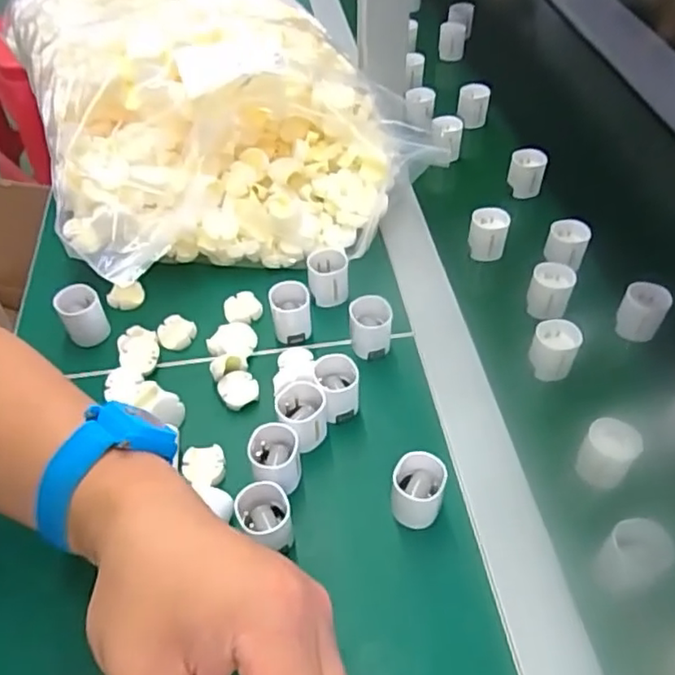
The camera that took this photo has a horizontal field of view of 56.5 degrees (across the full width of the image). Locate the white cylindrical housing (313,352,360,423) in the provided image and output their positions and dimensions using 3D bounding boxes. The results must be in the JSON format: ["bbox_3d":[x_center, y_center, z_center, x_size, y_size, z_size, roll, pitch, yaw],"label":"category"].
[{"bbox_3d":[0.001,0.034,0.406,0.026,0.036,0.030,-13,50,-9],"label":"white cylindrical housing"}]

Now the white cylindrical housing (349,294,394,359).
[{"bbox_3d":[0.023,-0.005,0.445,0.028,0.038,0.031,-3,49,0],"label":"white cylindrical housing"}]

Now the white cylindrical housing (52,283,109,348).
[{"bbox_3d":[-0.183,-0.016,0.454,0.028,0.036,0.029,-1,49,1],"label":"white cylindrical housing"}]

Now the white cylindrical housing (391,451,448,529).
[{"bbox_3d":[0.047,0.088,0.361,0.030,0.033,0.029,-1,49,1],"label":"white cylindrical housing"}]

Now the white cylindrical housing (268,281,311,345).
[{"bbox_3d":[-0.033,-0.018,0.451,0.027,0.033,0.029,-1,49,1],"label":"white cylindrical housing"}]

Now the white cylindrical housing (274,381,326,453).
[{"bbox_3d":[-0.022,0.050,0.396,0.030,0.039,0.034,-12,50,-8],"label":"white cylindrical housing"}]

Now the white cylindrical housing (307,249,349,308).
[{"bbox_3d":[-0.007,-0.044,0.477,0.030,0.033,0.030,-1,49,1],"label":"white cylindrical housing"}]

